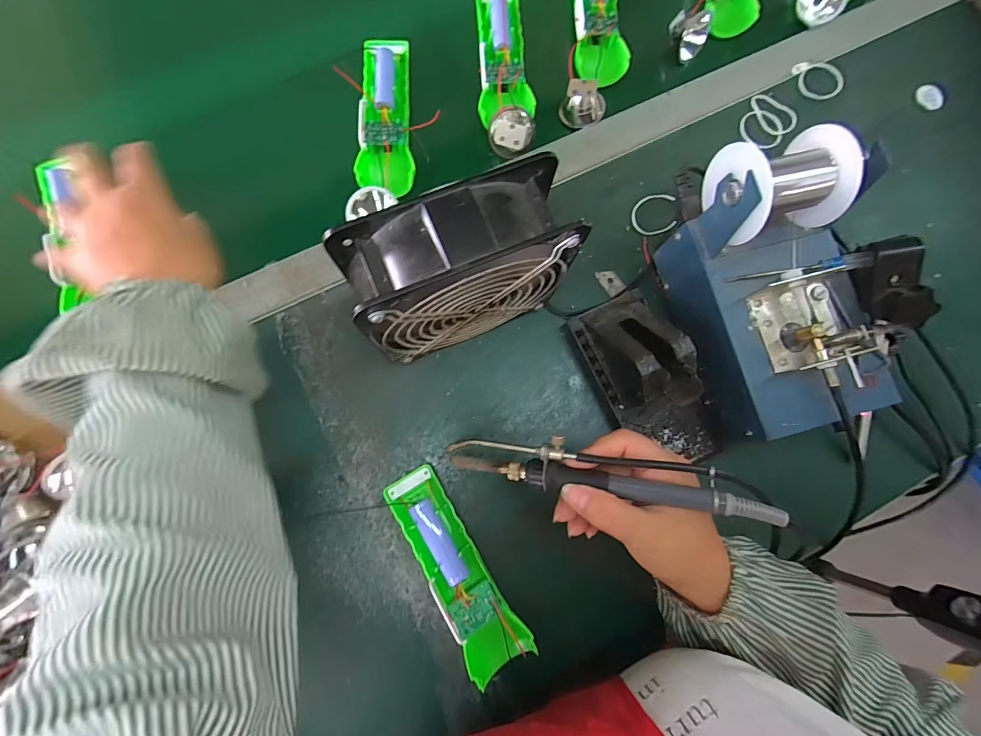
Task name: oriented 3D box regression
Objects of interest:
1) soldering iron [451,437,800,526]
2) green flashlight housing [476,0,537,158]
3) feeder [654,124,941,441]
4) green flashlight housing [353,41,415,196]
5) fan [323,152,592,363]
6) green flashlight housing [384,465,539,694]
[{"bbox_3d":[0.066,0.065,0.262,0.199,0.018,0.028,5,78,19],"label":"soldering iron"},{"bbox_3d":[0.015,-0.290,0.406,0.051,0.032,0.193,-1,80,-3],"label":"green flashlight housing"},{"bbox_3d":[0.234,-0.057,0.321,0.133,0.128,0.195,-15,81,-5],"label":"feeder"},{"bbox_3d":[-0.096,-0.238,0.392,0.049,0.020,0.161,0,80,-3],"label":"green flashlight housing"},{"bbox_3d":[-0.018,-0.059,0.306,0.140,0.151,0.059,-22,81,-6],"label":"fan"},{"bbox_3d":[-0.027,0.154,0.328,0.046,0.030,0.156,-30,83,-8],"label":"green flashlight housing"}]

